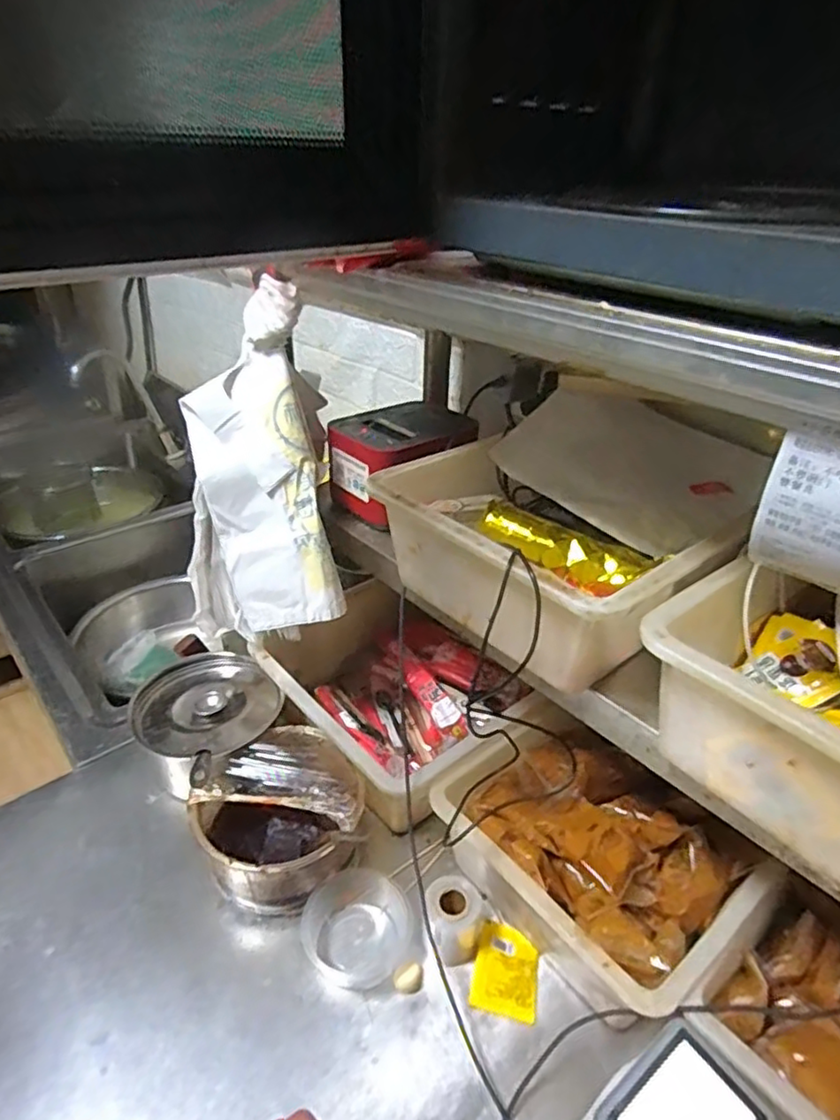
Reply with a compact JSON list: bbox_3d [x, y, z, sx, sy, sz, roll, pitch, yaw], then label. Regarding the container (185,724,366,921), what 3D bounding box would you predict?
[{"bbox_3d":[-0.150,0.280,0.693,0.162,0.107,0.169,2,32,-1],"label":"container"}]

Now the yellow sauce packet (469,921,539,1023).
[{"bbox_3d":[0.083,0.394,0.616,0.058,0.009,0.078,9,33,10],"label":"yellow sauce packet"}]

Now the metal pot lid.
[{"bbox_3d":[-0.260,0.176,0.786,0.163,0.038,0.178,2,32,-1],"label":"metal pot lid"}]

